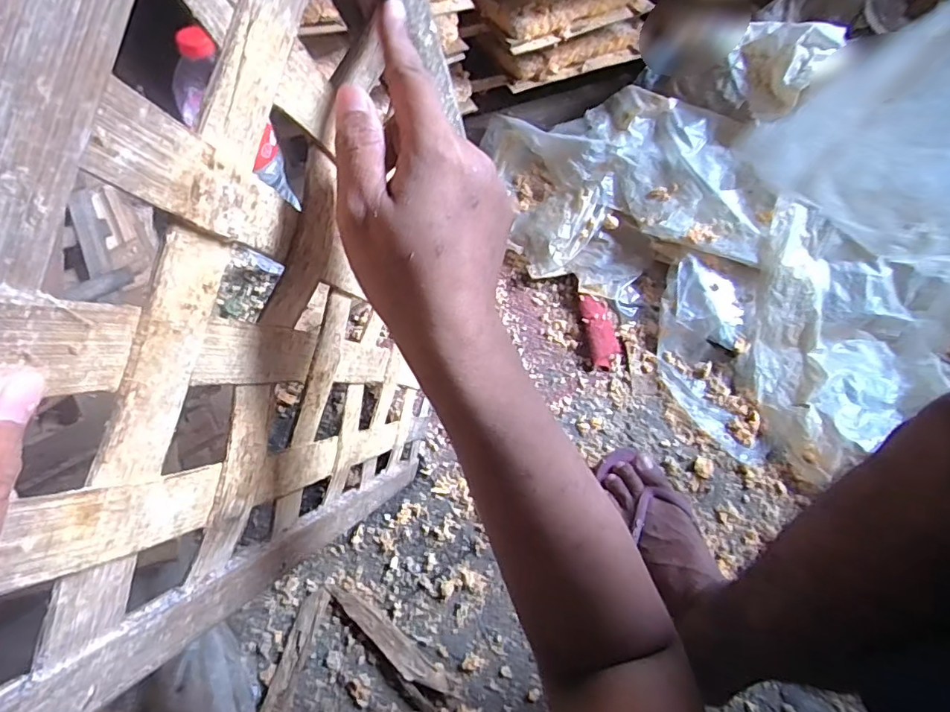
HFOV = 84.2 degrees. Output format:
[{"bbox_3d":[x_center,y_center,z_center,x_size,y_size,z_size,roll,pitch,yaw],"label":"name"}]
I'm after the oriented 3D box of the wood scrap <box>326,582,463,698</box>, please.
[{"bbox_3d":[-0.090,0.297,0.548,0.166,0.013,0.027,37,65,15],"label":"wood scrap"}]

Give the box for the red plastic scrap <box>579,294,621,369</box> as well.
[{"bbox_3d":[0.174,-0.036,0.727,0.043,0.023,0.106,-6,62,-7],"label":"red plastic scrap"}]

